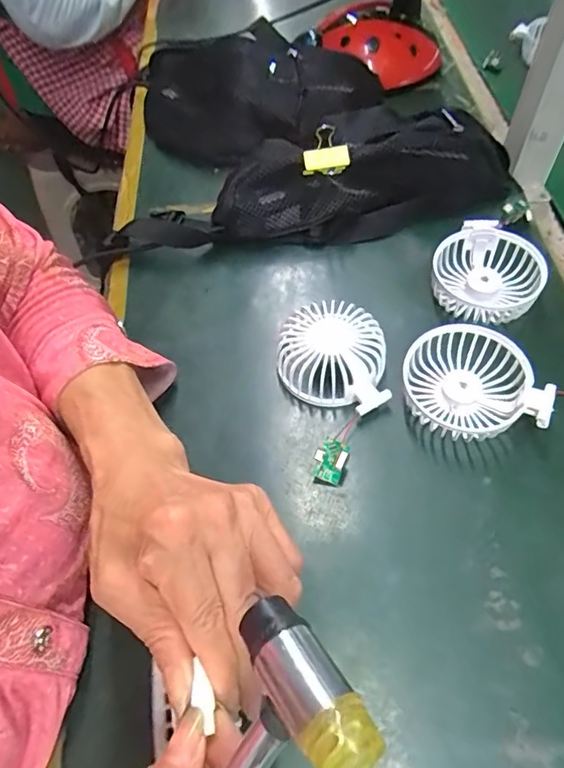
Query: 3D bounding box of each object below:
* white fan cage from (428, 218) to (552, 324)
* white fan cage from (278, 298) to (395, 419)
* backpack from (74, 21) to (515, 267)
[{"bbox_3d":[0.178,-0.093,0.450,0.086,0.040,0.086,-2,57,3],"label":"white fan cage"},{"bbox_3d":[0.045,-0.024,0.414,0.094,0.038,0.083,18,61,16],"label":"white fan cage"},{"bbox_3d":[0.012,-0.272,0.553,0.395,0.080,0.284,-5,57,1],"label":"backpack"}]

